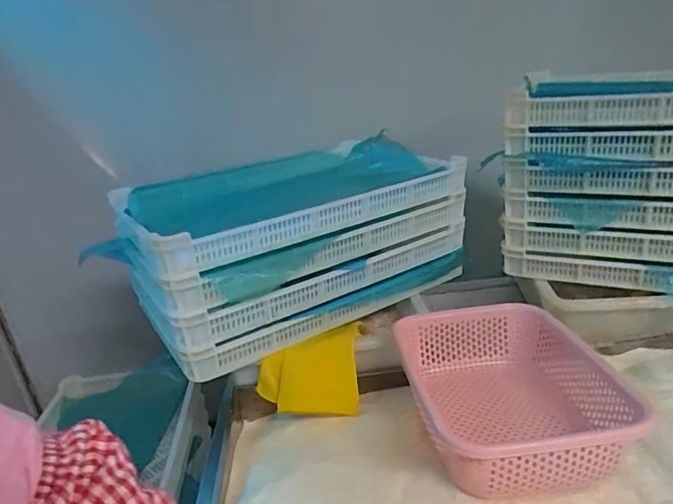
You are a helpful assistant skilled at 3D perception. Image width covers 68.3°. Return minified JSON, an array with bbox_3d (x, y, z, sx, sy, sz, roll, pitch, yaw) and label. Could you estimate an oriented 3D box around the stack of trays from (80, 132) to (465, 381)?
[{"bbox_3d":[-0.077,-0.021,0.910,0.540,0.240,0.324,-20,26,-30],"label":"stack of trays"}]

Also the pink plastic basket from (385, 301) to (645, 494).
[{"bbox_3d":[0.232,0.192,0.686,0.261,0.105,0.303,-9,22,-6],"label":"pink plastic basket"}]

